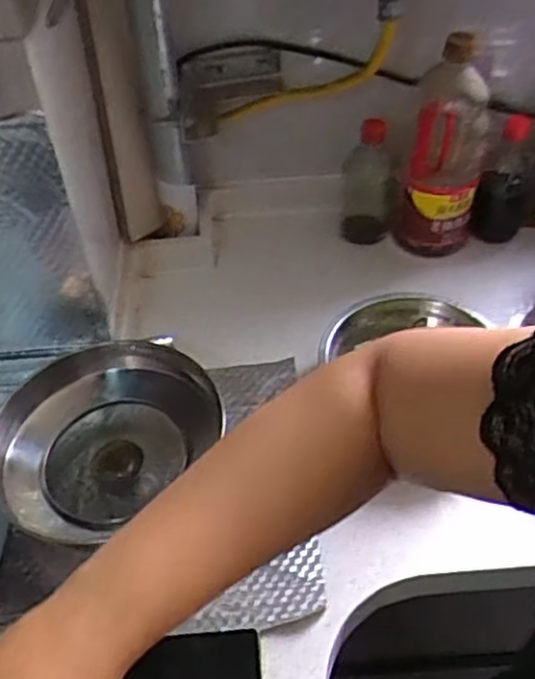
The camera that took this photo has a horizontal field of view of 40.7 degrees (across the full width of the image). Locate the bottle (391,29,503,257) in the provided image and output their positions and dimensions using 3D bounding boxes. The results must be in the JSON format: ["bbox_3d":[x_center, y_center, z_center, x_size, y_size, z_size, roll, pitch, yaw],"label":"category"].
[{"bbox_3d":[0.235,-0.235,0.937,0.108,0.274,0.091,3,47,5],"label":"bottle"}]

